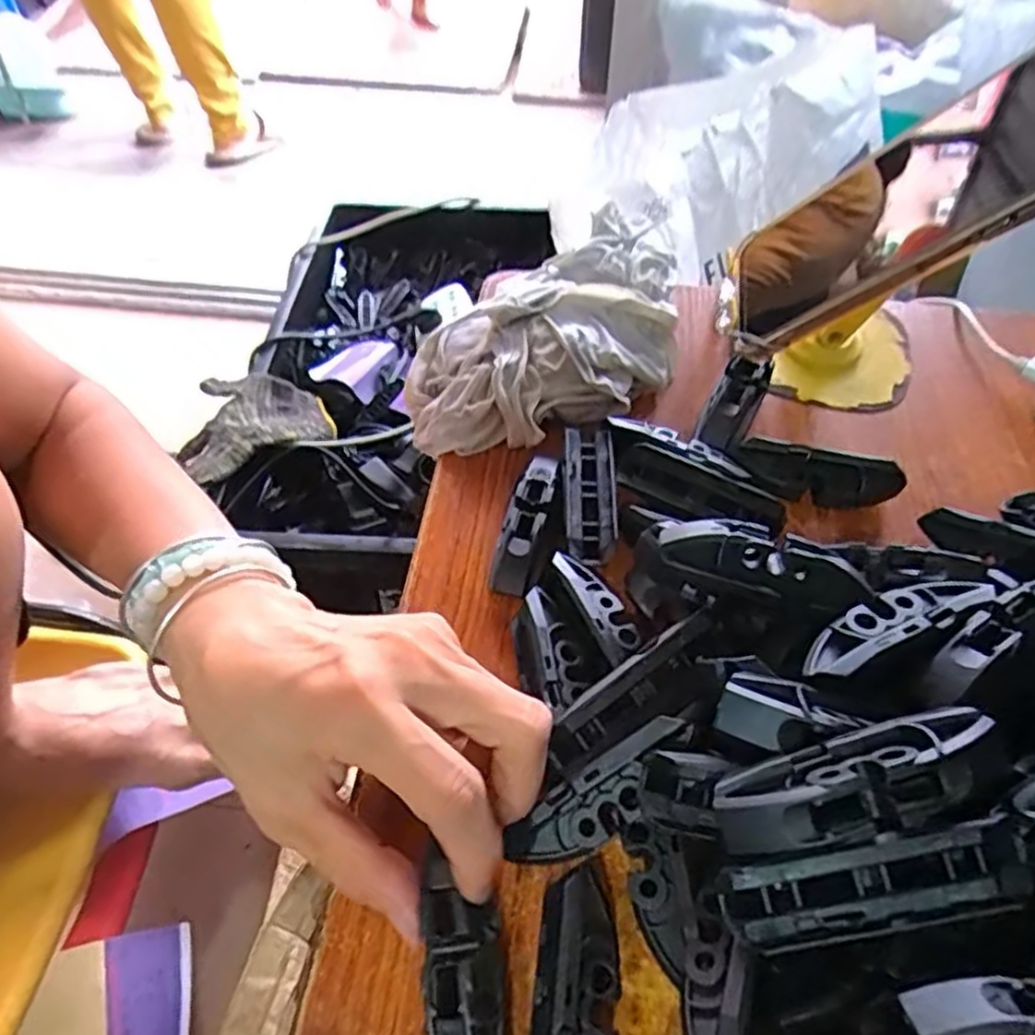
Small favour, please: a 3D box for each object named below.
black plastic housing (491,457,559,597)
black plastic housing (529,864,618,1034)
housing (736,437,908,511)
[{"bbox_3d":[0.004,0.001,0.308,0.016,0.011,0.067,12,54,9],"label":"black plastic housing"},{"bbox_3d":[0.015,0.138,0.206,0.023,0.024,0.069,5,53,4],"label":"black plastic housing"},{"bbox_3d":[0.133,-0.018,0.324,0.070,0.017,0.020,10,54,8],"label":"housing"}]

